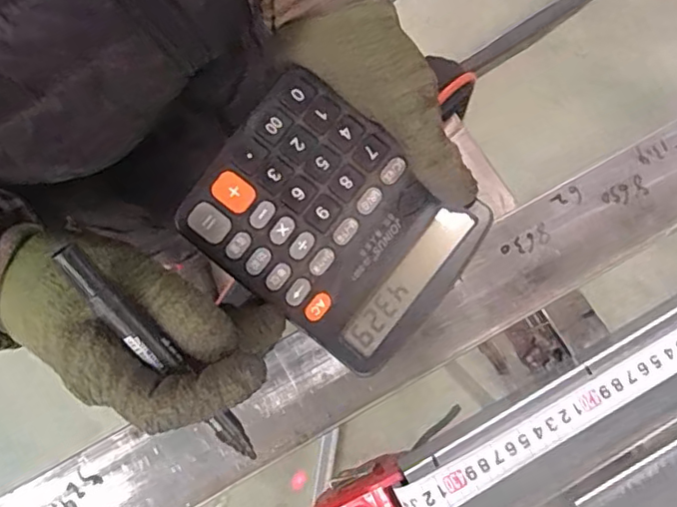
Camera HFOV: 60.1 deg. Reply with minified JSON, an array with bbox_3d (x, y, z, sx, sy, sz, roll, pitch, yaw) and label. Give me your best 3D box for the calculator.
[{"bbox_3d":[-0.005,-0.015,0.325,0.143,0.026,0.109,37,82,7],"label":"calculator"}]

